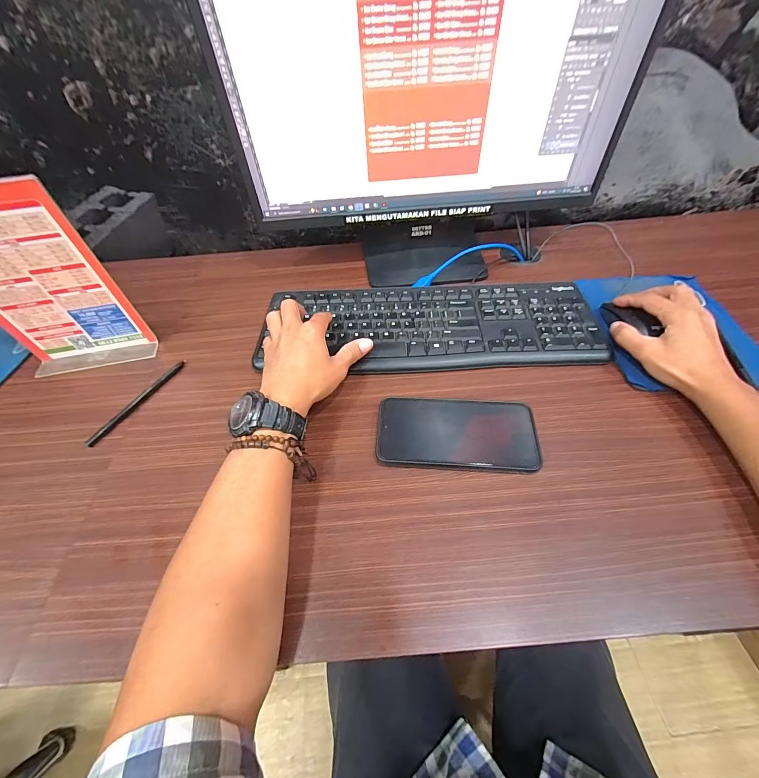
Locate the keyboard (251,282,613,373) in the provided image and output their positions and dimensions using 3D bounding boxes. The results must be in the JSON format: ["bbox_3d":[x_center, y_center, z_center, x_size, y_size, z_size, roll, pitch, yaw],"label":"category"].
[{"bbox_3d":[0.056,-0.087,0.456,0.435,0.018,0.159,3,52,6],"label":"keyboard"}]

